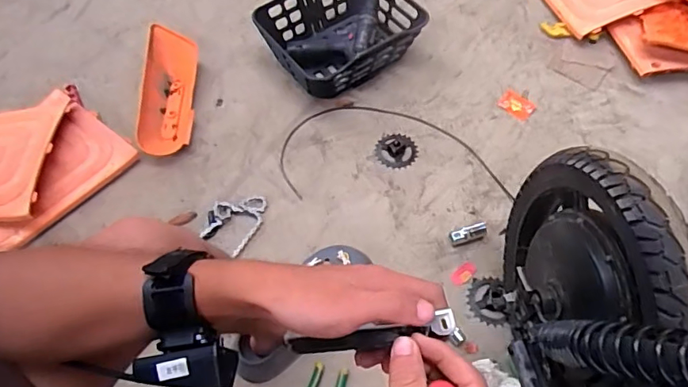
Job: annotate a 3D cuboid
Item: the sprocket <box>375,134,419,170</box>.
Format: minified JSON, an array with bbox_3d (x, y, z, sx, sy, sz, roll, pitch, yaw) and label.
[{"bbox_3d":[0.109,-0.088,1.041,0.084,0.006,0.089,0,60,1],"label":"sprocket"}]

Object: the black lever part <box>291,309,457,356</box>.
[{"bbox_3d":[0.011,0.103,0.356,0.129,0.037,0.018,-17,56,26],"label":"black lever part"}]

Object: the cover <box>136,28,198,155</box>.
[{"bbox_3d":[-0.380,-0.228,1.096,0.105,0.058,0.323,-1,73,1],"label":"cover"}]

